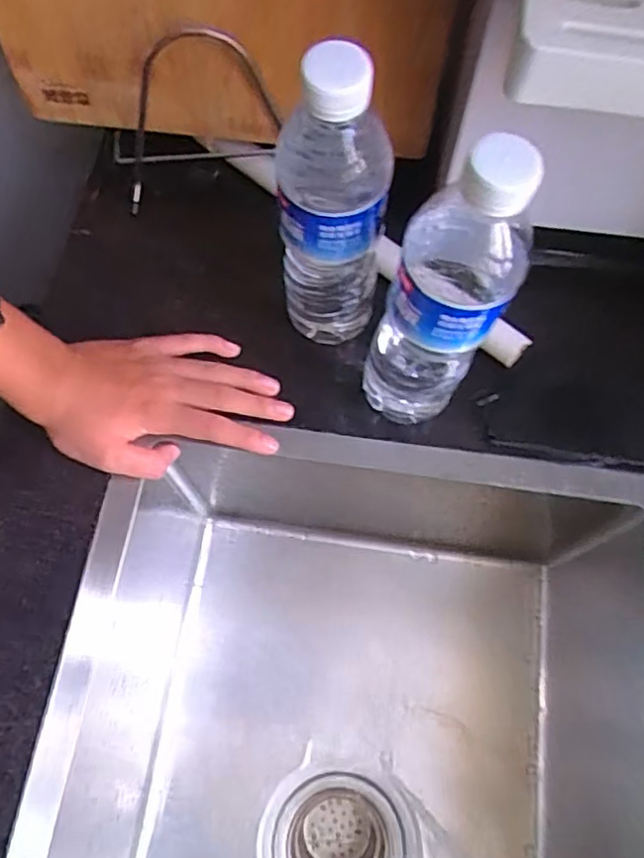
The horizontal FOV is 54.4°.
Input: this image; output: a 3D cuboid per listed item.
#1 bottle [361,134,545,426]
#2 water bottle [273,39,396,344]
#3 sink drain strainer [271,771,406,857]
[{"bbox_3d":[0.068,-0.072,0.363,0.068,0.220,0.060,16,69,7],"label":"bottle"},{"bbox_3d":[0.005,-0.128,0.382,0.063,0.218,0.061,4,68,2],"label":"water bottle"},{"bbox_3d":[0.014,0.365,0.554,0.106,0.057,0.108,0,68,0],"label":"sink drain strainer"}]

